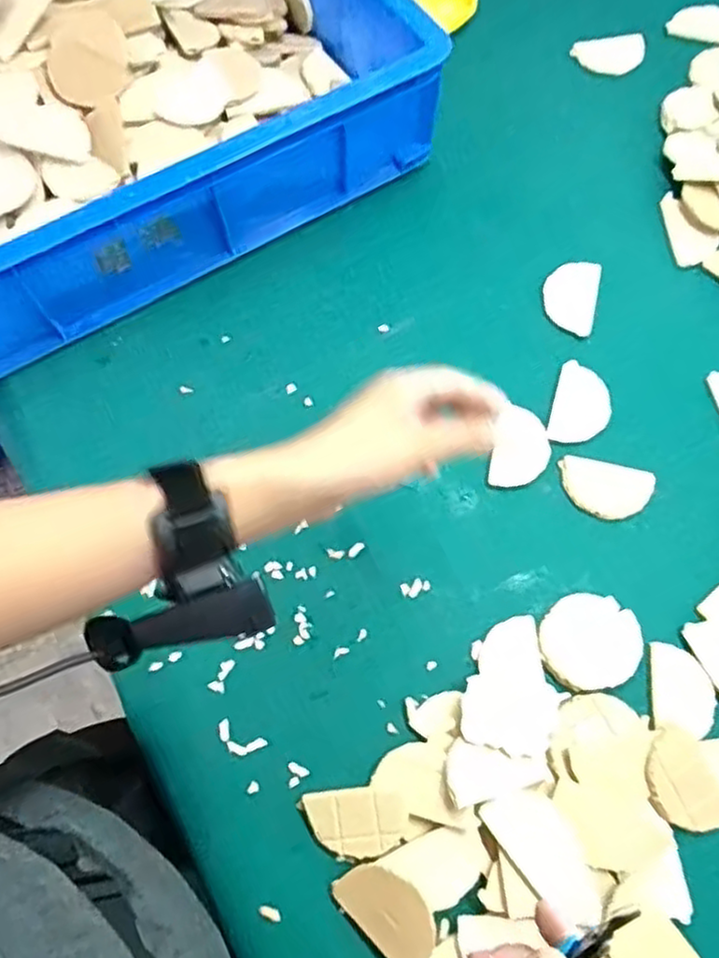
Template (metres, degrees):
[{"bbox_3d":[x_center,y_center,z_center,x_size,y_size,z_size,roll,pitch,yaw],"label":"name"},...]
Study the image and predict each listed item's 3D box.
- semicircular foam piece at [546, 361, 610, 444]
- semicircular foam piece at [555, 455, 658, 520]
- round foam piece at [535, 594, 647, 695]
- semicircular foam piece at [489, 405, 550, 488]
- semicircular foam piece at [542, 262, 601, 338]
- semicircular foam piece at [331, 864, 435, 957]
[{"bbox_3d":[0.180,-0.059,0.564,0.044,0.004,0.070,17,70,7],"label":"semicircular foam piece"},{"bbox_3d":[0.189,0.008,0.540,0.070,0.008,0.042,15,70,7],"label":"semicircular foam piece"},{"bbox_3d":[0.165,0.116,0.499,0.070,0.007,0.066,0,69,1],"label":"round foam piece"},{"bbox_3d":[0.128,-0.025,0.551,0.044,0.009,0.066,6,69,4],"label":"semicircular foam piece"},{"bbox_3d":[0.182,-0.159,0.602,0.045,0.004,0.068,13,70,6],"label":"semicircular foam piece"},{"bbox_3d":[0.020,0.273,0.439,0.070,0.007,0.041,42,75,15],"label":"semicircular foam piece"}]

